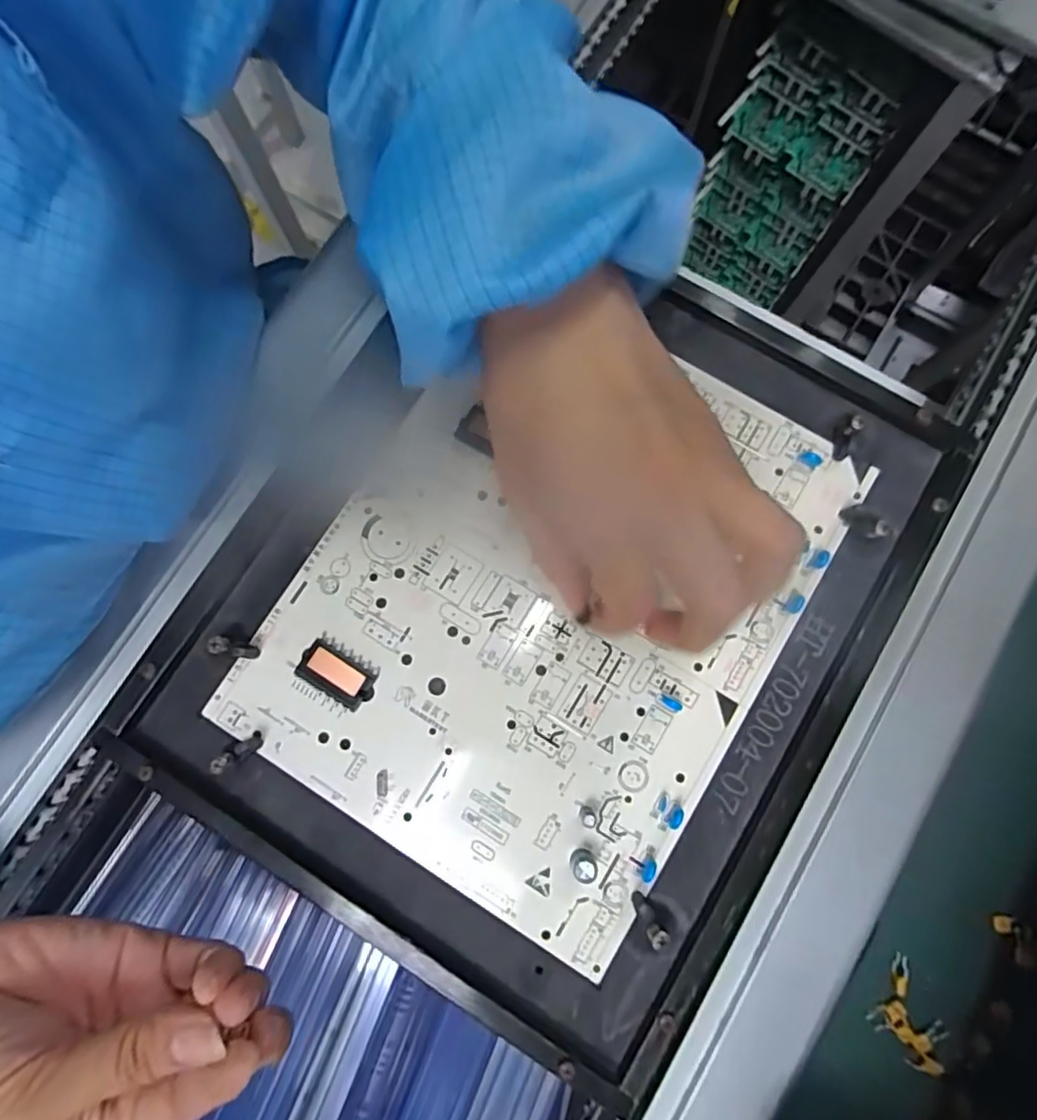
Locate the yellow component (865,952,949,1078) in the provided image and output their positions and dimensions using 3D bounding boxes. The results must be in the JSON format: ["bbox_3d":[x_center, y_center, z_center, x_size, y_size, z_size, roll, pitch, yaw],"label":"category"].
[{"bbox_3d":[0.159,0.189,0.252,0.025,0.004,0.042,-25,80,-5],"label":"yellow component"}]

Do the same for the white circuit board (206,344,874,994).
[{"bbox_3d":[0.013,0.015,0.288,0.205,0.009,0.258,31,81,7],"label":"white circuit board"}]

